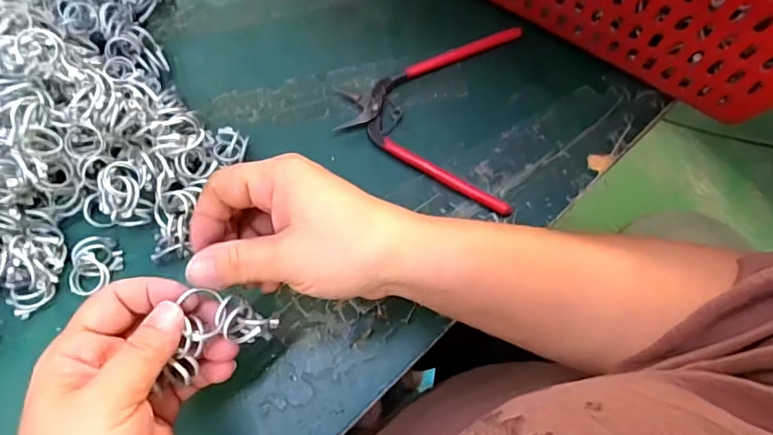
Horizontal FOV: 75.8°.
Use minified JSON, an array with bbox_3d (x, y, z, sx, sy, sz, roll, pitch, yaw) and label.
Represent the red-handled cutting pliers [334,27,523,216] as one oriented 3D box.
[{"bbox_3d":[0.059,-0.091,0.373,0.135,0.010,0.143,30,71,10],"label":"red-handled cutting pliers"}]

